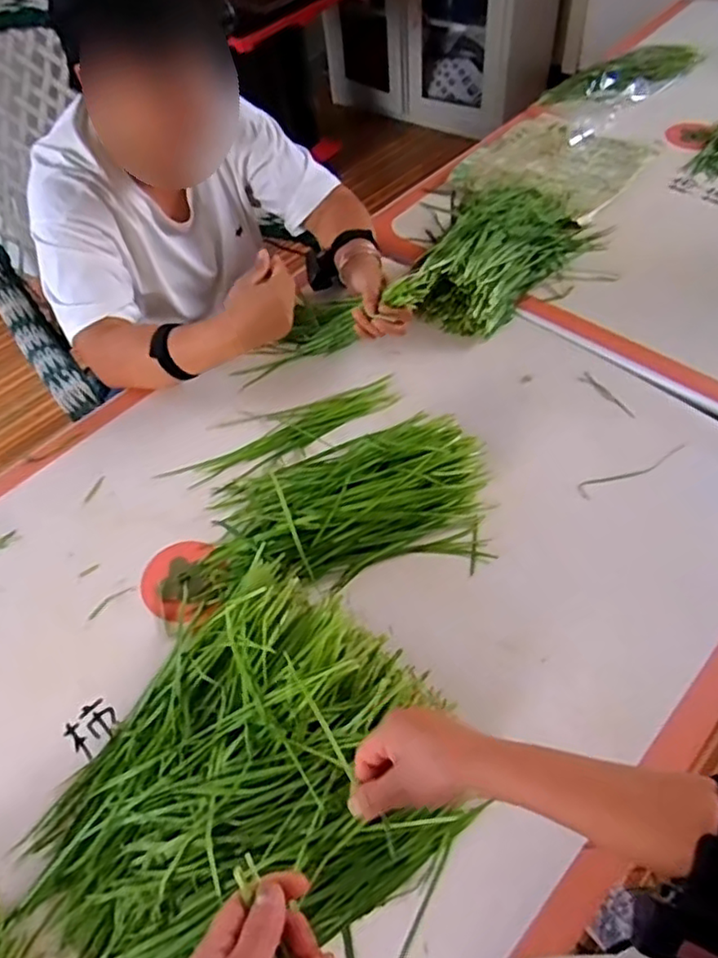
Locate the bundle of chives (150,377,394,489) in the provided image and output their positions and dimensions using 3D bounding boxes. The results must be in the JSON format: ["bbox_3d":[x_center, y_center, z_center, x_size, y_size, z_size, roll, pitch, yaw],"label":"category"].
[{"bbox_3d":[-0.092,-0.070,0.832,0.289,0.027,0.093,-23,55,-11],"label":"bundle of chives"}]

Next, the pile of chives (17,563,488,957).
[{"bbox_3d":[-0.114,0.265,0.553,0.365,0.082,0.286,-35,63,-20],"label":"pile of chives"}]

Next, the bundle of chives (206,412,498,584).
[{"bbox_3d":[-0.014,0.021,0.742,0.307,0.063,0.182,-8,54,0],"label":"bundle of chives"}]

